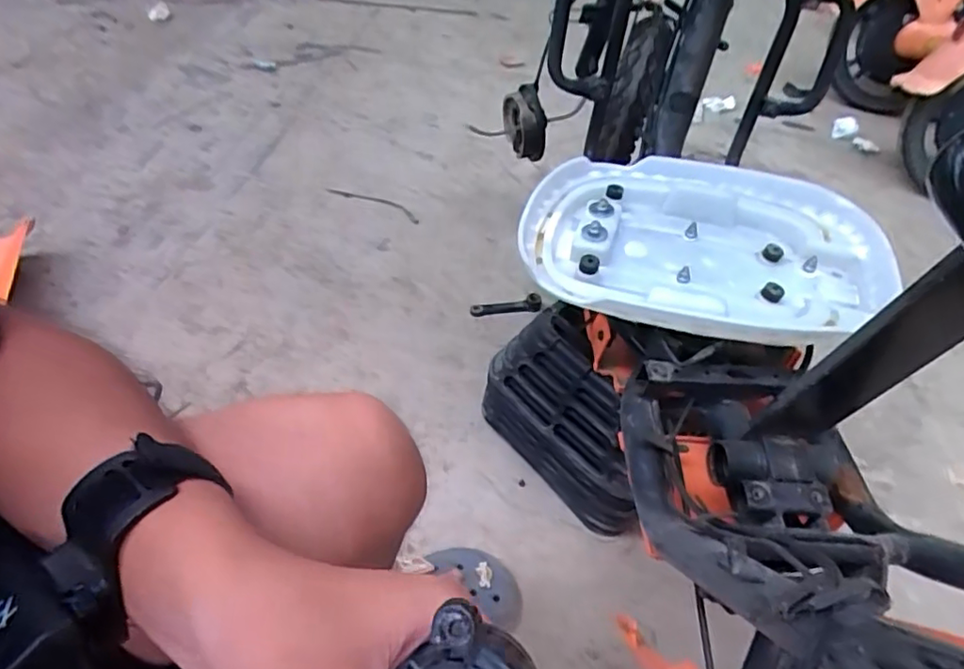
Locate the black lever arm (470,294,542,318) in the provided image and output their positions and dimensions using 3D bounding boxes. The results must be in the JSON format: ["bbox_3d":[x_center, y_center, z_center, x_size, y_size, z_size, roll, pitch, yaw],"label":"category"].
[{"bbox_3d":[0.040,-0.046,0.986,0.118,0.021,0.032,-8,49,-13],"label":"black lever arm"}]

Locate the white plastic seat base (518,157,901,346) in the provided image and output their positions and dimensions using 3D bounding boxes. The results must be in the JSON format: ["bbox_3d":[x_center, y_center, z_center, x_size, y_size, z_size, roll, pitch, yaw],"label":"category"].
[{"bbox_3d":[0.227,-0.096,0.630,0.366,0.049,0.281,13,48,3],"label":"white plastic seat base"}]

